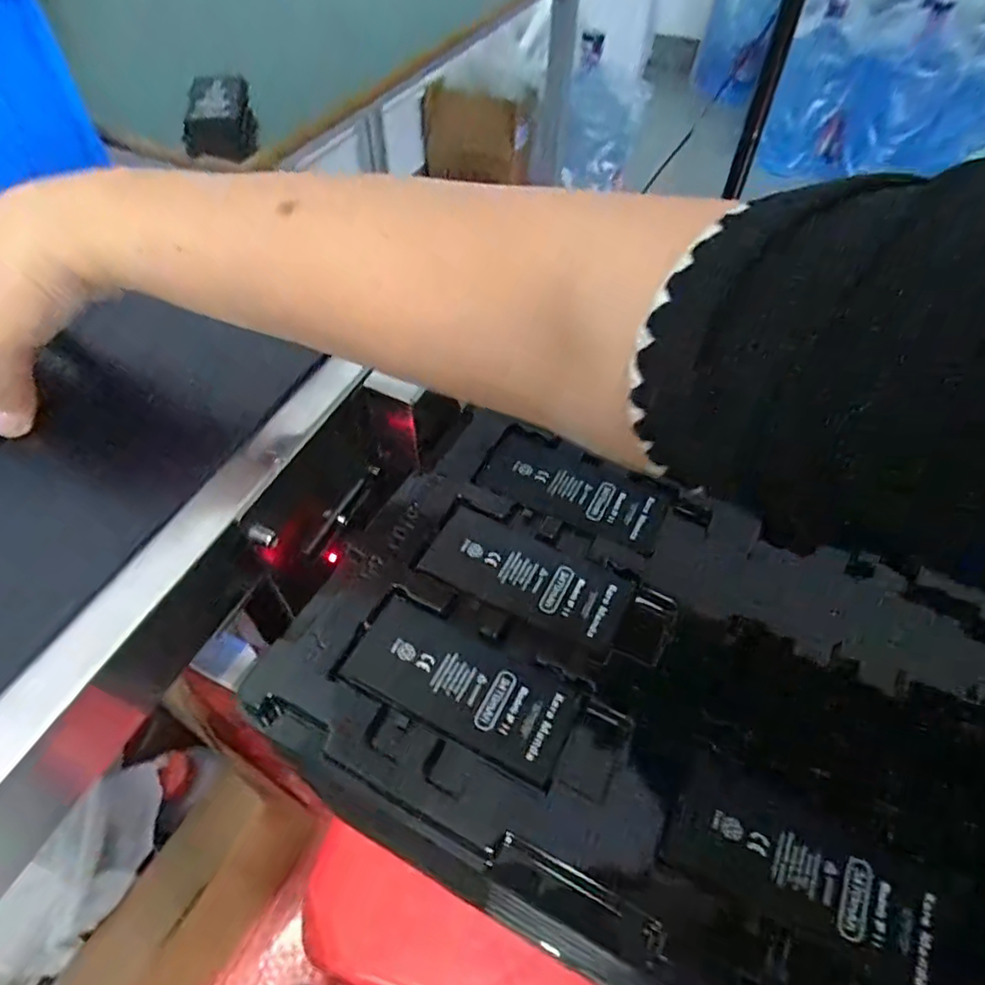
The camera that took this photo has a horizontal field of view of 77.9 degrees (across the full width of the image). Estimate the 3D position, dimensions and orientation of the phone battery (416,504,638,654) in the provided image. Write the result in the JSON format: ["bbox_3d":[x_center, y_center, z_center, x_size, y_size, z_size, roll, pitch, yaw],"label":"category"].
[{"bbox_3d":[0.017,0.040,0.300,0.098,0.004,0.043,21,55,15],"label":"phone battery"}]

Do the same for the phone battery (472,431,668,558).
[{"bbox_3d":[0.043,-0.002,0.330,0.098,0.007,0.040,26,56,18],"label":"phone battery"}]

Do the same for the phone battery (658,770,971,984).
[{"bbox_3d":[0.118,0.141,0.226,0.098,0.004,0.041,21,62,19],"label":"phone battery"}]

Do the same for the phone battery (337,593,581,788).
[{"bbox_3d":[-0.012,0.083,0.268,0.098,0.006,0.044,23,55,16],"label":"phone battery"}]

